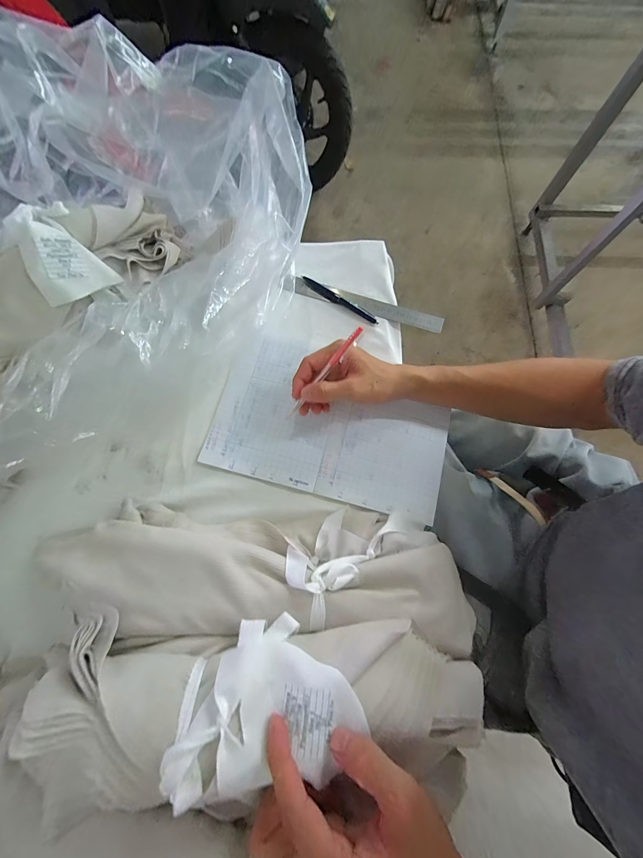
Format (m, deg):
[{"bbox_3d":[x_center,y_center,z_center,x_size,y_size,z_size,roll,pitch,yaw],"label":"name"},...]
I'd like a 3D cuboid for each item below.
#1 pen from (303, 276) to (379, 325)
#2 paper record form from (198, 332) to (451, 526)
[{"bbox_3d":[0.027,-0.190,0.461,0.129,0.010,0.012,36,78,9],"label":"pen"},{"bbox_3d":[0.014,-0.009,0.414,0.302,0.009,0.191,15,76,3],"label":"paper record form"}]

